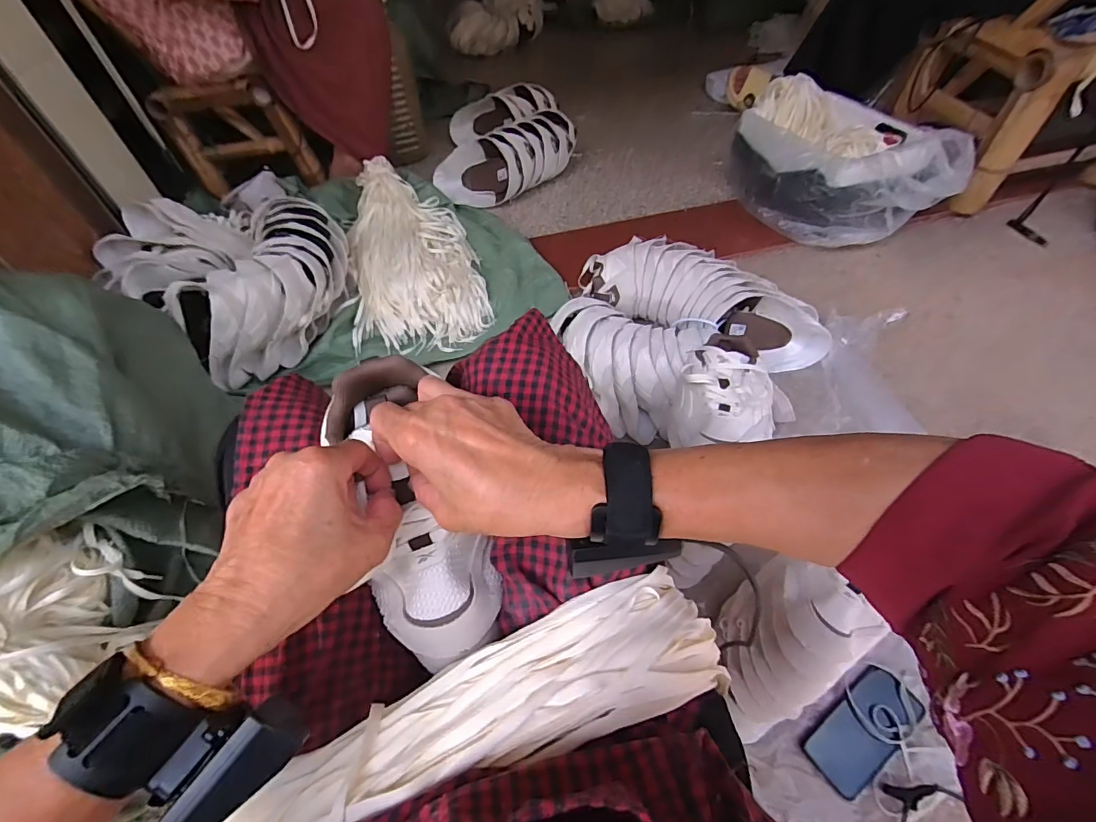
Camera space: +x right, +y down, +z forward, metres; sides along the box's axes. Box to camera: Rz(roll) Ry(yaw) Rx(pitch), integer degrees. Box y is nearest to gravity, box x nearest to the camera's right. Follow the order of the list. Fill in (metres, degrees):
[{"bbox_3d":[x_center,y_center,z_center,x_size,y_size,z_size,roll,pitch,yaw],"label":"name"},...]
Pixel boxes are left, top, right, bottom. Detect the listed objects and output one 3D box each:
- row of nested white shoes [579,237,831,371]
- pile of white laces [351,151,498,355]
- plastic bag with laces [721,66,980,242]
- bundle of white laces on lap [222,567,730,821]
[{"bbox_3d":[0.293,-0.223,0.930,0.466,0.147,0.161,13,54,13],"label":"row of nested white shoes"},{"bbox_3d":[-0.301,-0.365,1.067,0.273,0.140,0.529,-12,53,-5],"label":"pile of white laces"},{"bbox_3d":[0.642,-0.559,1.102,0.314,0.195,0.464,-24,55,-14],"label":"plastic bag with laces"},{"bbox_3d":[-0.045,0.197,0.299,0.333,0.056,0.078,-20,54,-11],"label":"bundle of white laces on lap"}]

